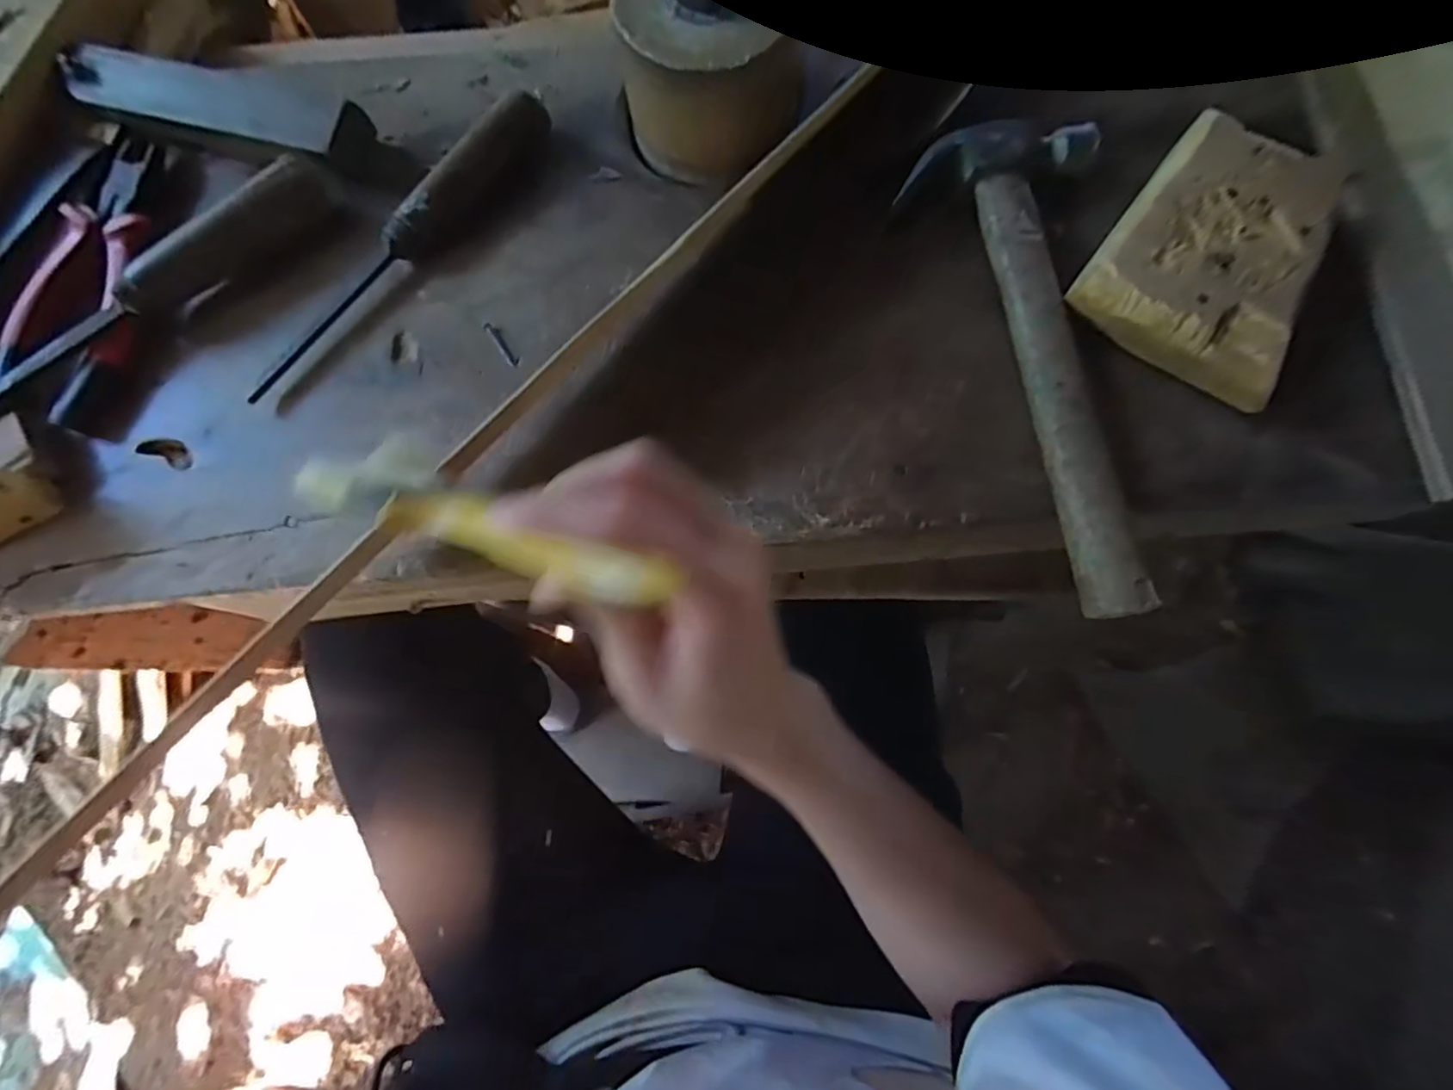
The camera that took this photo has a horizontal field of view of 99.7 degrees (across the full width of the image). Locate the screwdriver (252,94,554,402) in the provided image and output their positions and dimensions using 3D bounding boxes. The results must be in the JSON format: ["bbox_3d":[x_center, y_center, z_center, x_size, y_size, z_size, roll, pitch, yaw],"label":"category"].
[{"bbox_3d":[-0.187,-0.178,0.352,0.023,0.032,0.234,42,80,8],"label":"screwdriver"}]

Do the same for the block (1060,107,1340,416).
[{"bbox_3d":[0.261,-0.160,0.330,0.105,0.028,0.135,29,79,5],"label":"block"}]

